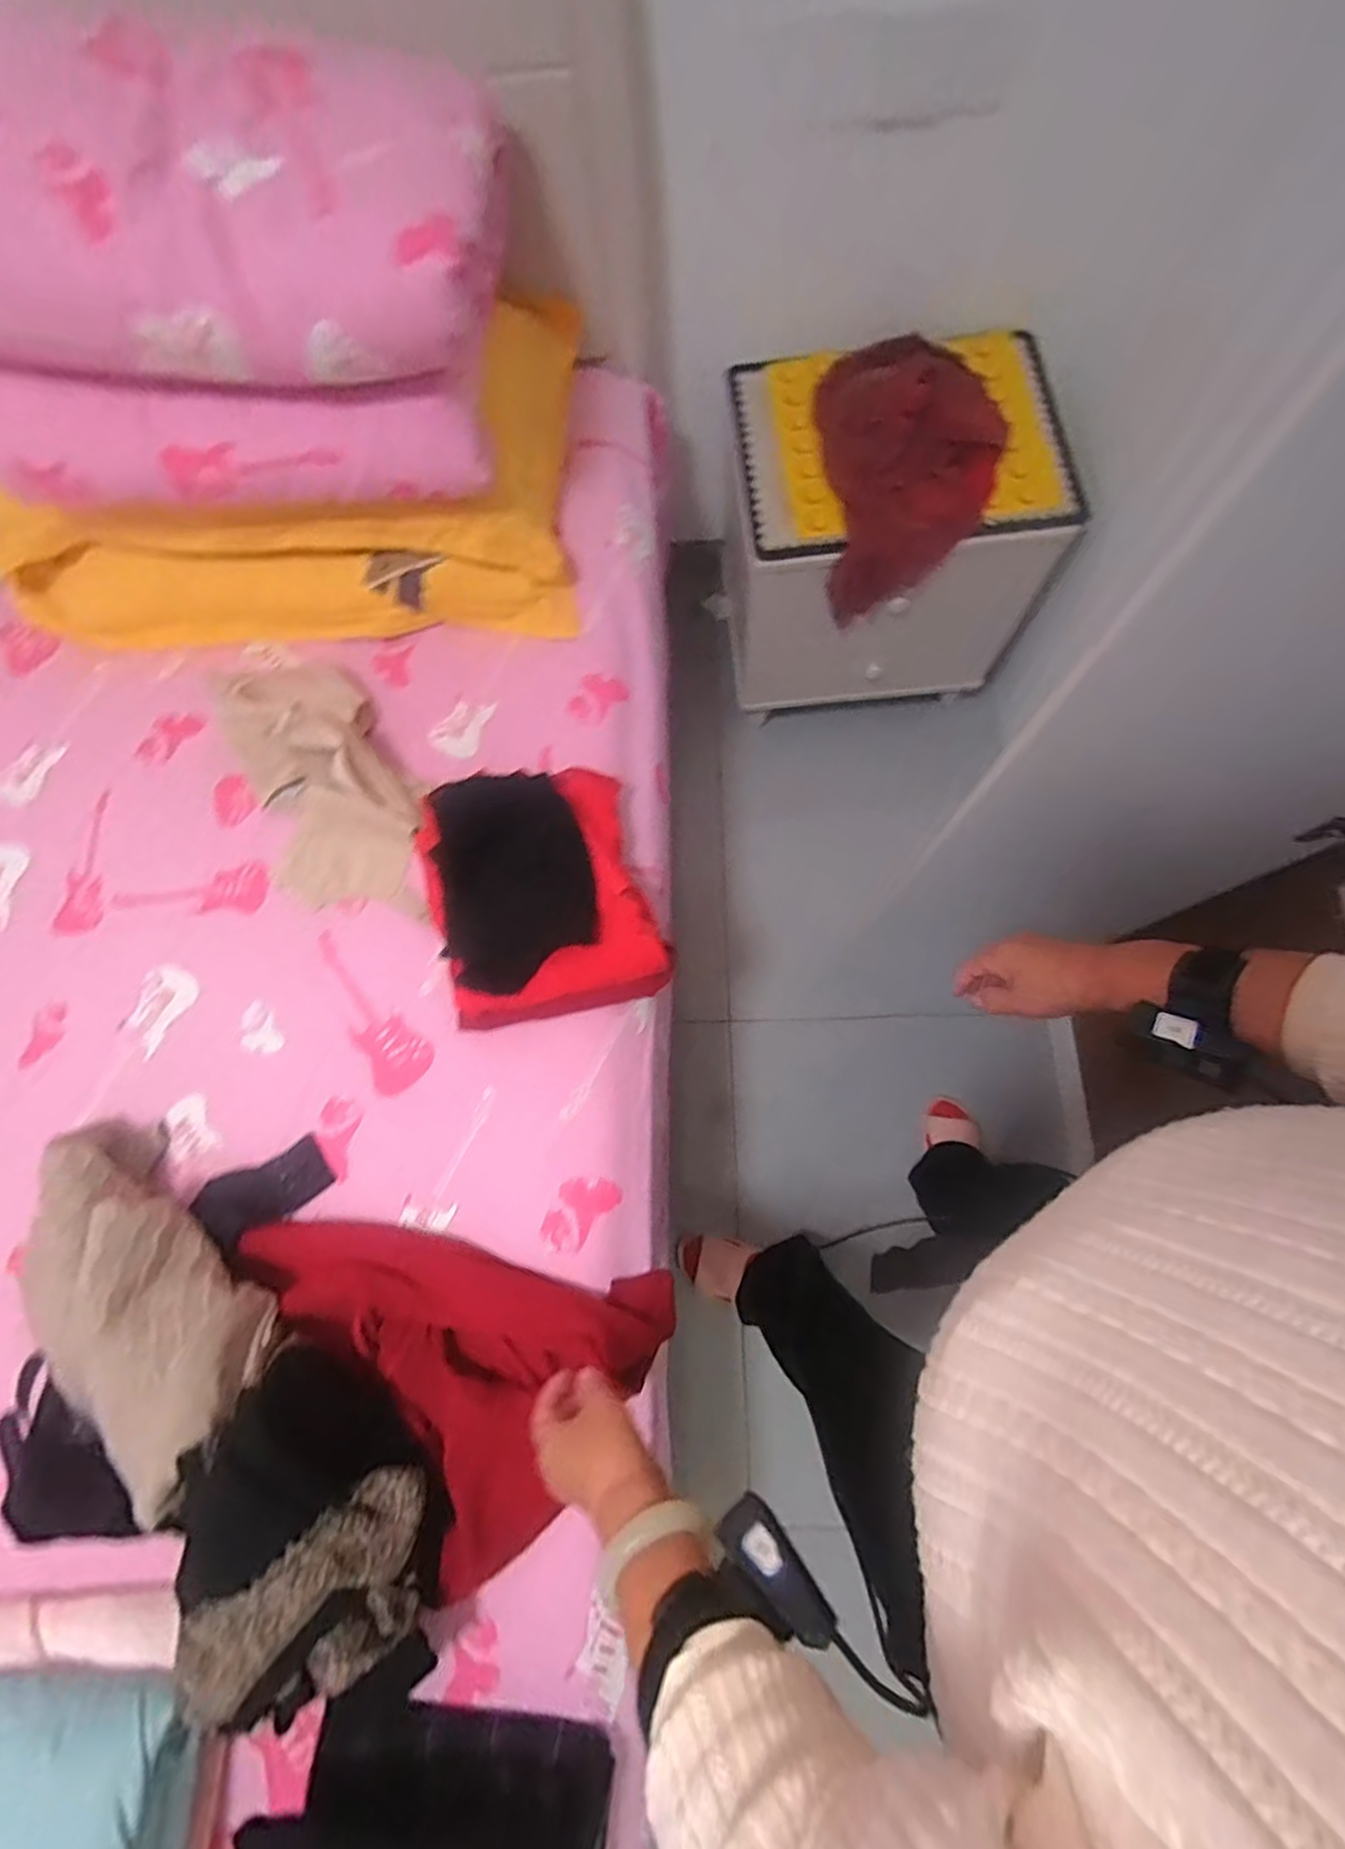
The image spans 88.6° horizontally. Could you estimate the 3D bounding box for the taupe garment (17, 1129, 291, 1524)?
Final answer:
[{"bbox_3d":[-0.533,0.350,0.680,0.145,0.120,0.396,-46,62,-10],"label":"taupe garment"}]

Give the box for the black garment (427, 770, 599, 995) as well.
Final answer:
[{"bbox_3d":[-0.186,-0.052,0.795,0.186,0.049,0.246,-12,74,0],"label":"black garment"}]

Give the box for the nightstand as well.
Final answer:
[{"bbox_3d":[0.355,-0.690,1.280,0.507,0.450,0.401,-6,74,2],"label":"nightstand"}]

